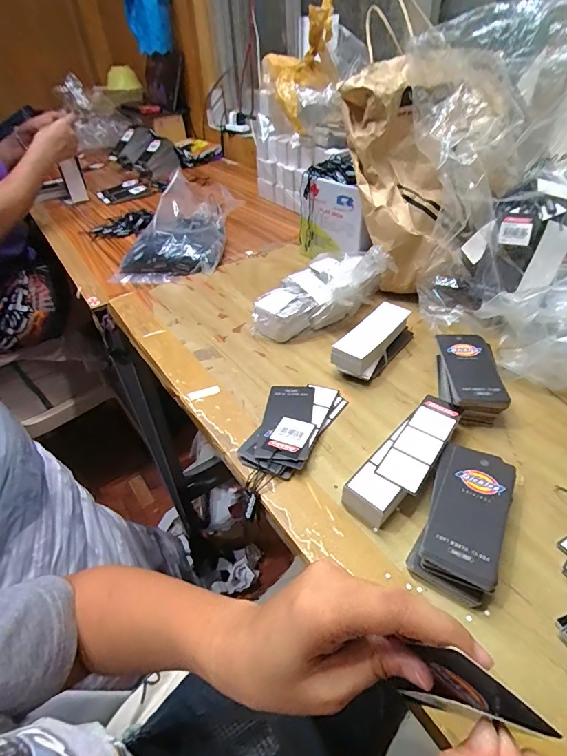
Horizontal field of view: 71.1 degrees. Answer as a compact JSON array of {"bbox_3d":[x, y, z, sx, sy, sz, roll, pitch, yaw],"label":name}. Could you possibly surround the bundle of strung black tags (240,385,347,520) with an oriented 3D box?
[{"bbox_3d":[-0.002,0.053,0.393,0.074,0.014,0.159,21,46,23],"label":"bundle of strung black tags"}]

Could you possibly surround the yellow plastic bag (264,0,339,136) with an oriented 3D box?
[{"bbox_3d":[0.030,-0.605,0.747,0.126,0.199,0.195,-4,41,-1],"label":"yellow plastic bag"}]

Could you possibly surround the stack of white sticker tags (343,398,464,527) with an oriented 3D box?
[{"bbox_3d":[0.114,0.072,0.359,0.045,0.028,0.148,30,50,31],"label":"stack of white sticker tags"}]

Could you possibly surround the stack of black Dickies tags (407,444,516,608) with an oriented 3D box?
[{"bbox_3d":[0.144,0.109,0.315,0.056,0.025,0.123,20,45,22],"label":"stack of black Dickies tags"}]

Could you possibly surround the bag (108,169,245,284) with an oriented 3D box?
[{"bbox_3d":[-0.193,-0.299,0.738,0.179,0.090,0.312,1,41,2],"label":"bag"}]

